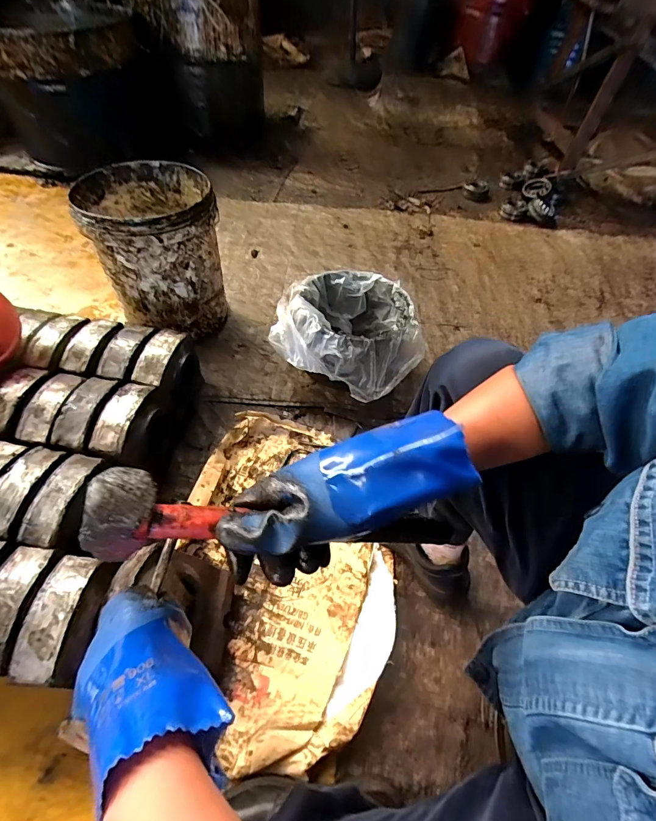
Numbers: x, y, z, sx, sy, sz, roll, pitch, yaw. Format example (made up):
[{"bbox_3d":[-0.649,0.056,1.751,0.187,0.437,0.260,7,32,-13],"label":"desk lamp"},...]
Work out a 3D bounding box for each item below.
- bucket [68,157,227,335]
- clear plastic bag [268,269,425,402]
[{"bbox_3d":[-0.429,-0.407,1.003,0.287,0.333,0.314,2,54,-3],"label":"bucket"},{"bbox_3d":[0.062,-0.193,0.986,0.340,0.175,0.311,24,56,12],"label":"clear plastic bag"}]

